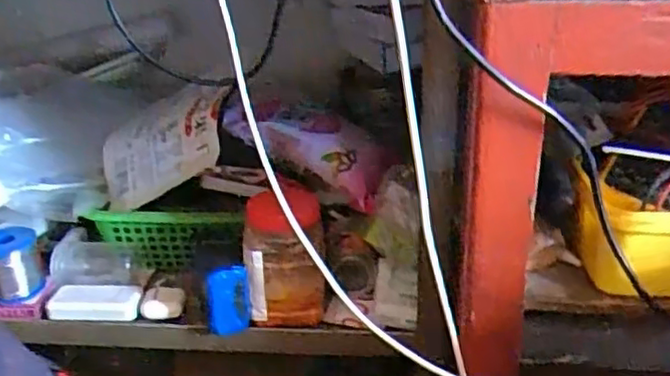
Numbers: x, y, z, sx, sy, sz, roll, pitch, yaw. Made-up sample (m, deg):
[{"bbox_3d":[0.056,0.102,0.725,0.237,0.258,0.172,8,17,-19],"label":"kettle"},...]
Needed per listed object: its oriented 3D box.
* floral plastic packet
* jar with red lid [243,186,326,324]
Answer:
[{"bbox_3d":[-0.024,-0.050,0.792,0.201,0.047,0.110,36,44,18],"label":"floral plastic packet"},{"bbox_3d":[-0.049,0.065,0.678,0.076,0.126,0.063,-1,25,0],"label":"jar with red lid"}]

